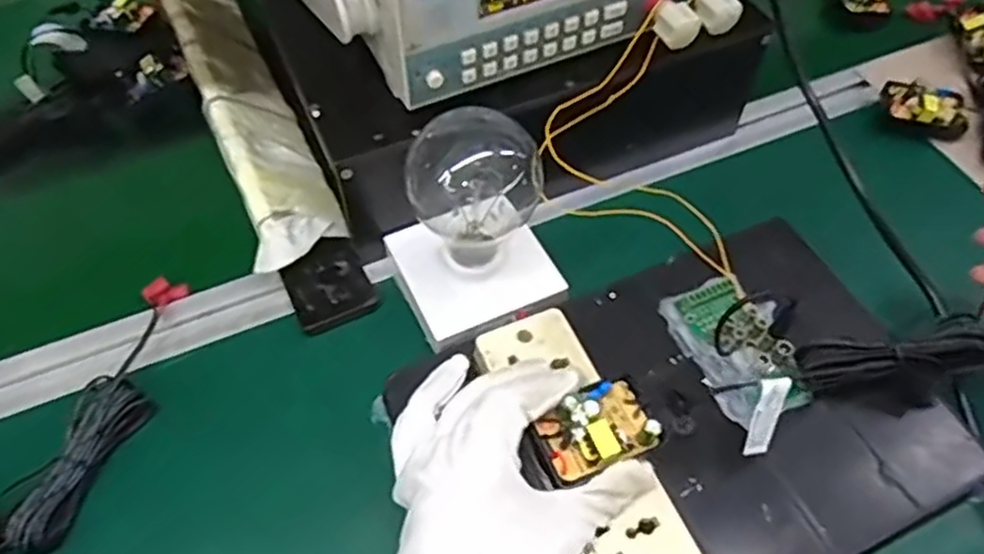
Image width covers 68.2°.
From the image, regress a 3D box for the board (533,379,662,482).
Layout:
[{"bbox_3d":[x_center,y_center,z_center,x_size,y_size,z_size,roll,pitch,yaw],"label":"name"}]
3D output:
[{"bbox_3d":[0.048,0.067,0.332,0.053,0.017,0.035,-22,58,-14],"label":"board"}]

